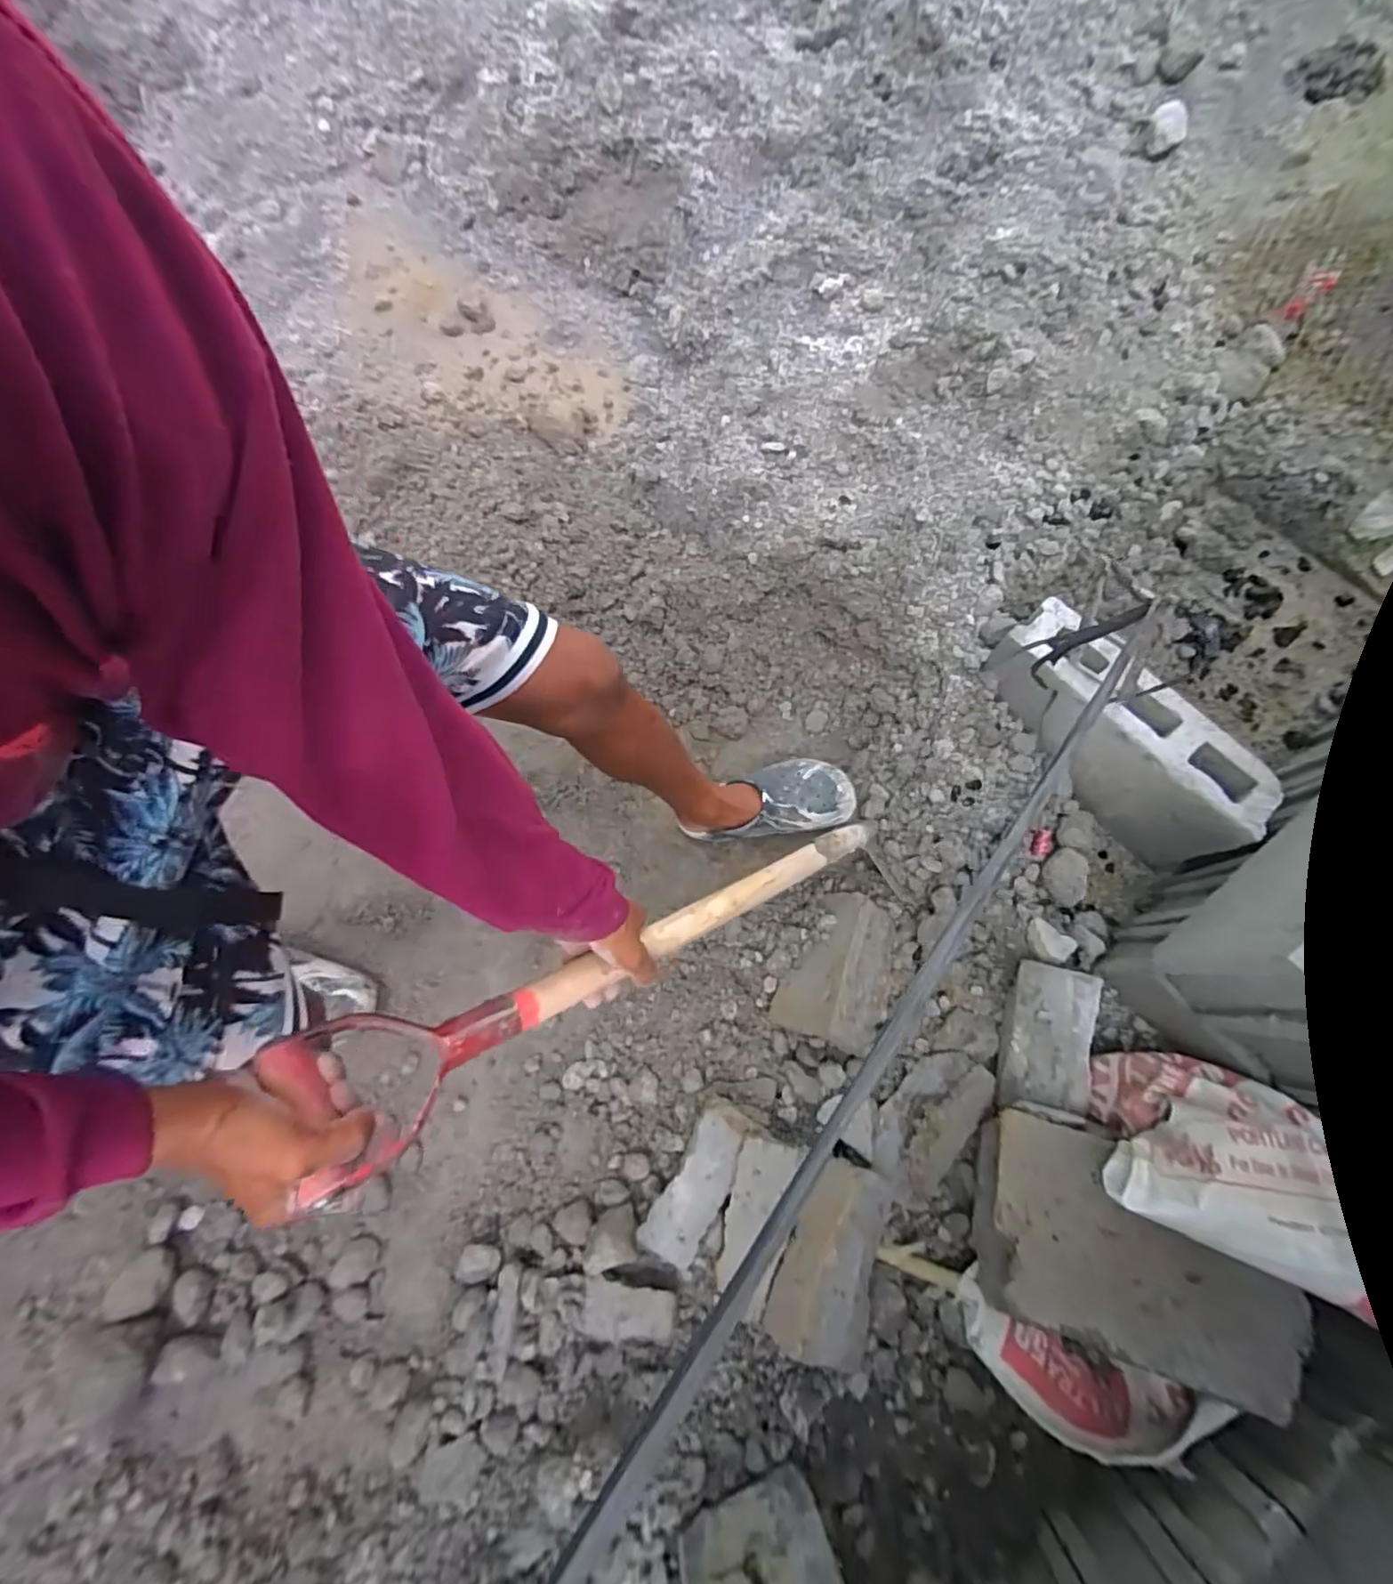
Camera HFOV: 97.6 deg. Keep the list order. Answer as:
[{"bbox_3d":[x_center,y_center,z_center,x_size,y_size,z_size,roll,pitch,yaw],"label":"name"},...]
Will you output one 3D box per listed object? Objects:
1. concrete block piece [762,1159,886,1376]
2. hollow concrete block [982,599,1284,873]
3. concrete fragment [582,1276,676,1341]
[{"bbox_3d":[0.159,0.559,0.738,0.103,0.098,0.208,6,72,36],"label":"concrete block piece"},{"bbox_3d":[0.600,-0.081,0.891,0.123,0.172,0.401,-42,75,-10],"label":"hollow concrete block"},{"bbox_3d":[-0.085,0.652,0.764,0.119,0.025,0.052,-3,72,13],"label":"concrete fragment"}]

